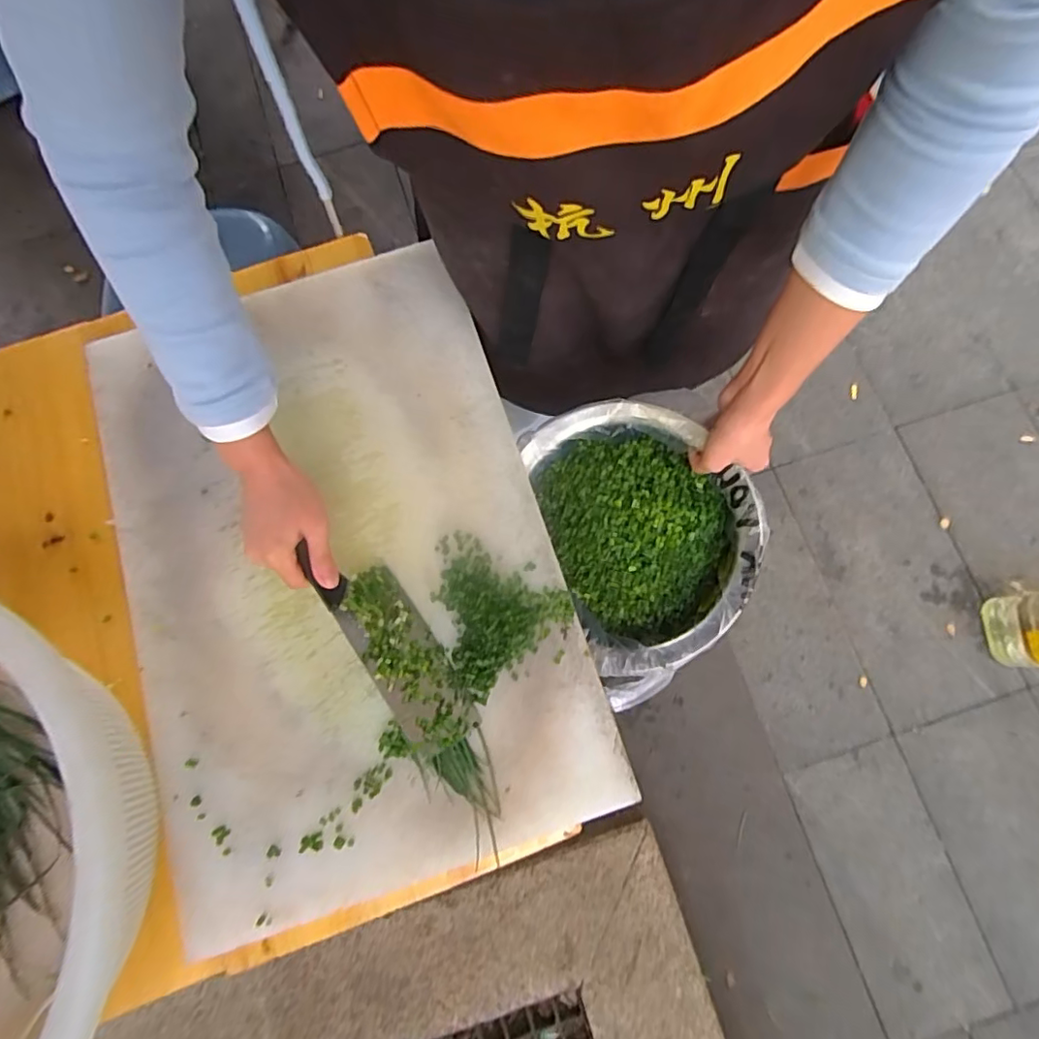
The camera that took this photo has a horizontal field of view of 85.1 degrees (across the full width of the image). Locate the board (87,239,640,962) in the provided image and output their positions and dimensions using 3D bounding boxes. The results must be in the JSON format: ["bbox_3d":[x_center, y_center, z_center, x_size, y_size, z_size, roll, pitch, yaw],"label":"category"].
[{"bbox_3d":[-0.184,0.031,0.544,0.384,0.030,0.582,-19,75,-3],"label":"board"}]

